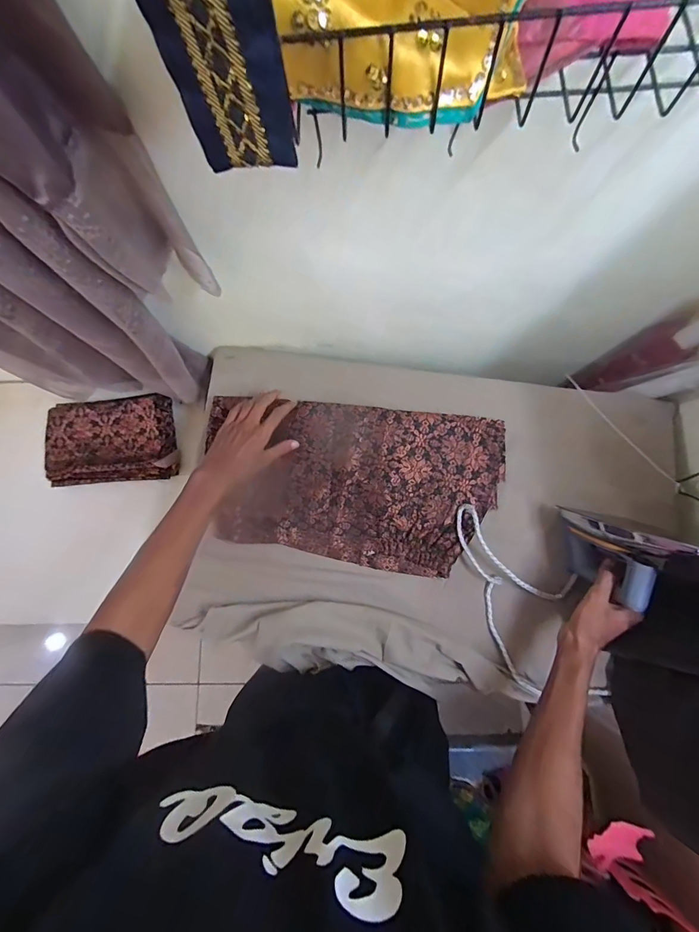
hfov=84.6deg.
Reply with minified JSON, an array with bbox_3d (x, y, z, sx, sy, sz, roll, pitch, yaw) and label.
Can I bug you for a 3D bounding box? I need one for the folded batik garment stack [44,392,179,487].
[{"bbox_3d":[-0.485,-0.052,0.774,0.265,0.043,0.167,-4,78,0],"label":"folded batik garment stack"}]

